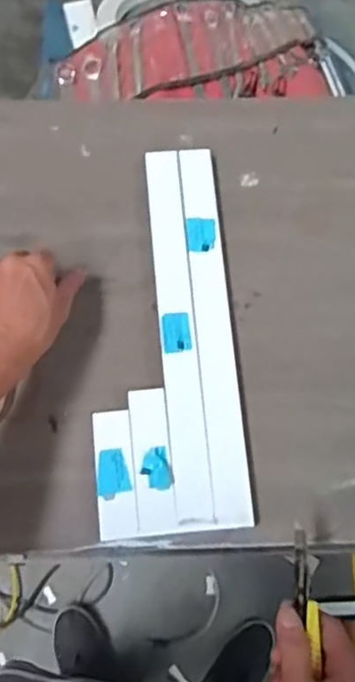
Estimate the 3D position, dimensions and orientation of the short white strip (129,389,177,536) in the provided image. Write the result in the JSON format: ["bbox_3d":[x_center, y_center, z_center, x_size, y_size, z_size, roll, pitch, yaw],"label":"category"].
[{"bbox_3d":[-0.023,0.108,0.570,0.034,0.008,0.128,-6,71,-2],"label":"short white strip"}]

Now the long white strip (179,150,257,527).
[{"bbox_3d":[0.036,-0.021,0.619,0.037,0.016,0.388,-4,71,-2],"label":"long white strip"}]

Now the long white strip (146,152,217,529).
[{"bbox_3d":[0.000,-0.020,0.618,0.037,0.005,0.388,-5,70,-1],"label":"long white strip"}]

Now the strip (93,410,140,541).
[{"bbox_3d":[-0.056,0.120,0.566,0.034,0.004,0.112,-5,71,-2],"label":"strip"}]

